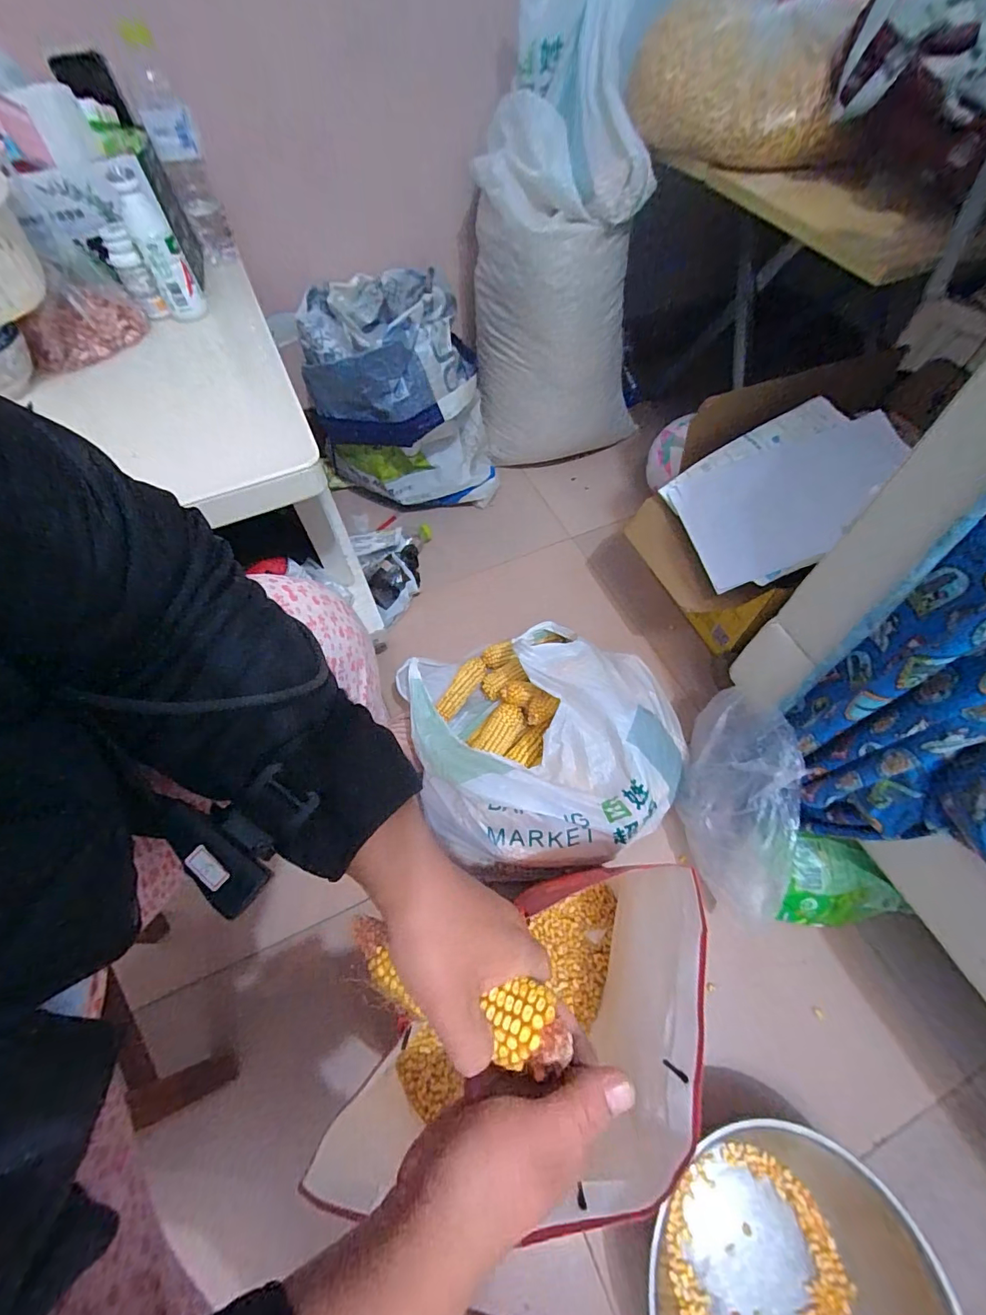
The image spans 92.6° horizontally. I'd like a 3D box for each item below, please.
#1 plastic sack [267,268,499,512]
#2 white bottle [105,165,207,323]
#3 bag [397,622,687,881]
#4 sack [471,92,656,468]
[{"bbox_3d":[-0.195,-0.526,0.977,0.341,0.404,0.337,-15,61,-7],"label":"plastic sack"},{"bbox_3d":[-0.445,-0.543,0.629,0.051,0.148,0.042,-23,62,-11],"label":"white bottle"},{"bbox_3d":[0.074,0.100,0.711,0.382,0.191,0.386,-11,60,-4],"label":"bag"},{"bbox_3d":[0.120,-0.665,0.960,0.307,0.553,0.214,-6,60,-2],"label":"sack"}]

